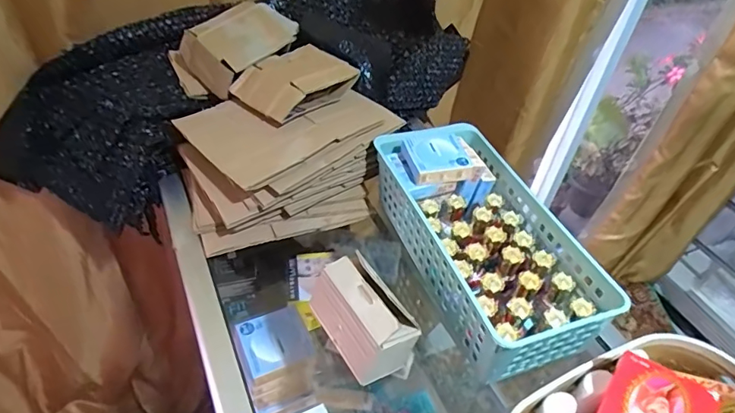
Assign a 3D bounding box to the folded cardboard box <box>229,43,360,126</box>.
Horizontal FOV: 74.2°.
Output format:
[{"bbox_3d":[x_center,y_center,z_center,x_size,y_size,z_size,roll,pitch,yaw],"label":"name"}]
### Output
[{"bbox_3d":[-0.088,-0.155,0.605,0.128,0.037,0.091,-29,53,-33],"label":"folded cardboard box"}]

